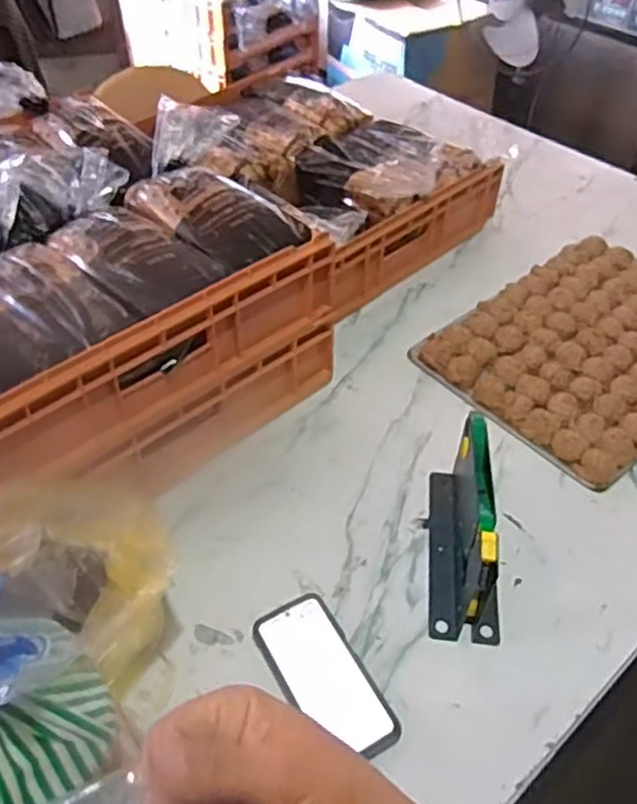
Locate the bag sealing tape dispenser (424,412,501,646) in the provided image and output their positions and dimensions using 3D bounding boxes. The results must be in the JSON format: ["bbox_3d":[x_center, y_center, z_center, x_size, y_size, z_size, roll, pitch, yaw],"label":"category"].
[{"bbox_3d":[0.161,0.119,0.749,0.077,0.138,0.216,3,46,3],"label":"bag sealing tape dispenser"}]

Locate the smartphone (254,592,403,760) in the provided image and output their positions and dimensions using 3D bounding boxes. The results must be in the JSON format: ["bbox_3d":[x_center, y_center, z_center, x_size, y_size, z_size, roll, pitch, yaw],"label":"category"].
[{"bbox_3d":[0.007,0.263,0.686,0.077,0.009,0.164,-23,52,-22],"label":"smartphone"}]

